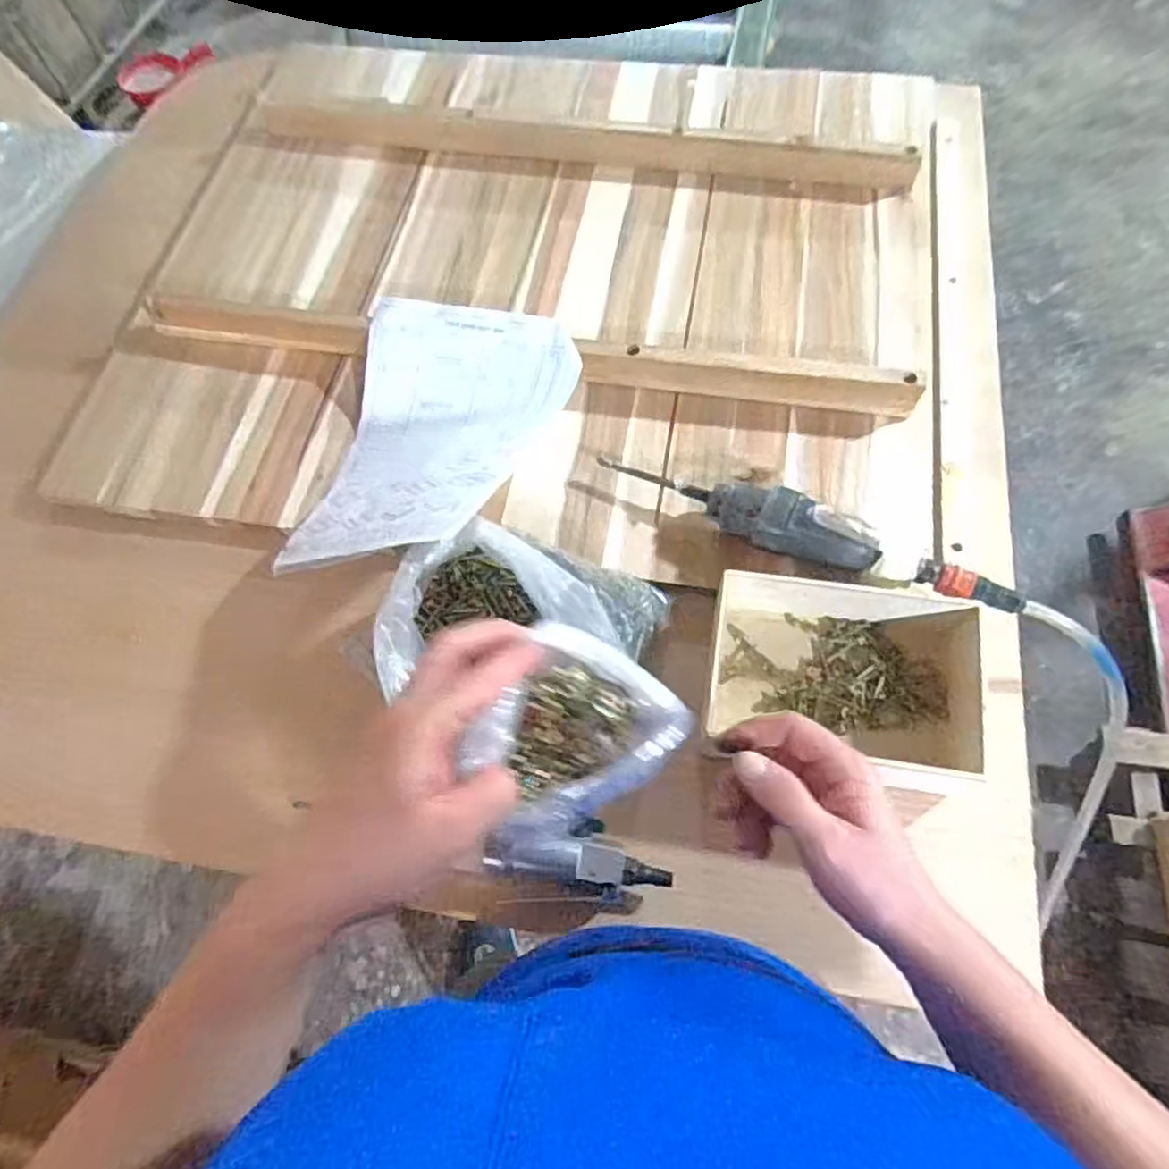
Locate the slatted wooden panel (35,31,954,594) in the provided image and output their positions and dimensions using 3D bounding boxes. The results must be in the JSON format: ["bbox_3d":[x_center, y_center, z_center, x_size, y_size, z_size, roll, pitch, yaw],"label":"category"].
[{"bbox_3d":[-0.052,-0.346,0.741,0.844,0.048,0.706,9,67,7],"label":"slatted wooden panel"}]

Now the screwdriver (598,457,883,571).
[{"bbox_3d":[0.121,-0.065,0.587,0.240,0.054,0.049,18,69,11],"label":"screwdriver"}]

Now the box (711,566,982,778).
[{"bbox_3d":[0.195,0.069,0.549,0.189,0.069,0.133,10,67,7],"label":"box"}]

